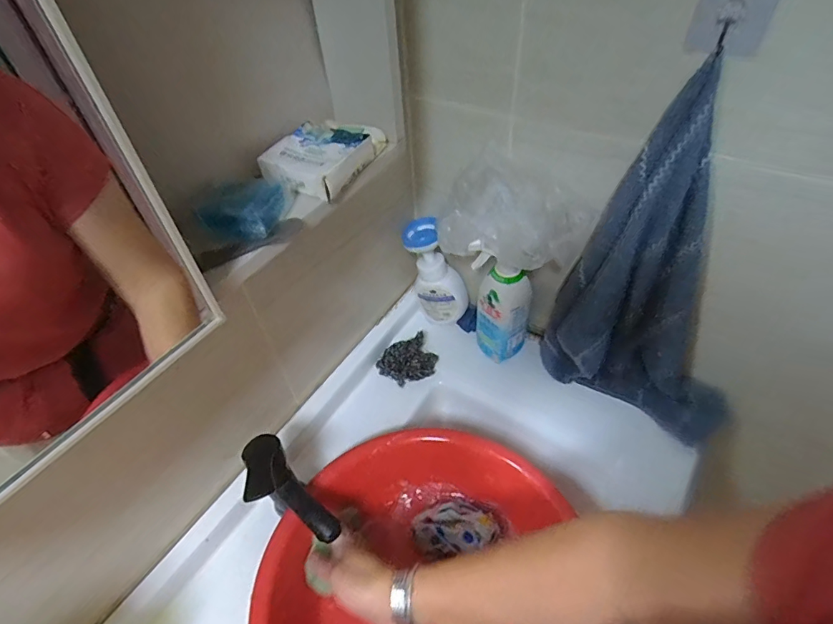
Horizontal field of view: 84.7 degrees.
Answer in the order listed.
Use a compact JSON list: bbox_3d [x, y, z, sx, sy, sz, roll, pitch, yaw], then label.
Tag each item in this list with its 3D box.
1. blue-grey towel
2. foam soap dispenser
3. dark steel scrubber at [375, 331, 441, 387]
[{"bbox_3d":[0.290,-0.017,0.517,0.241,0.412,0.067,22,52,23],"label":"blue-grey towel"},{"bbox_3d":[0.027,-0.058,0.711,0.066,0.179,0.069,-33,29,-24],"label":"foam soap dispenser"},{"bbox_3d":[-0.015,0.070,0.700,0.093,0.056,0.063,-6,47,-2],"label":"dark steel scrubber"}]

